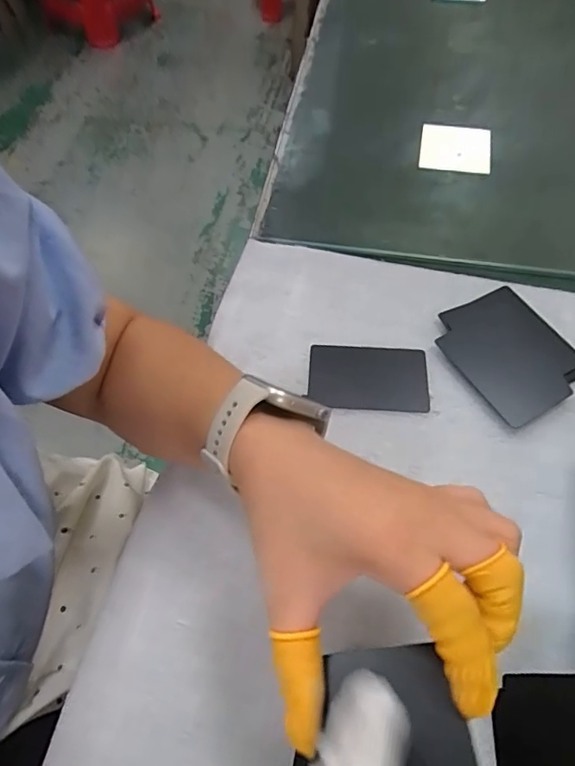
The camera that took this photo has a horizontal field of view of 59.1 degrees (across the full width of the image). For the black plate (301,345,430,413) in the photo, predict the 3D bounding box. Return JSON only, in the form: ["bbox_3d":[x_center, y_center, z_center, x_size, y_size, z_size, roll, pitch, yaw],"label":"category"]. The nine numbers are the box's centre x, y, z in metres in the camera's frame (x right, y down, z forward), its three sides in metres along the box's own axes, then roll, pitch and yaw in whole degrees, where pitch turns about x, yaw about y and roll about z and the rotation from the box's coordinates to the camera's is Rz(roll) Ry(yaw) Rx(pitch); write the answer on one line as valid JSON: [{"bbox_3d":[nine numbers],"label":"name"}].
[{"bbox_3d":[0.058,-0.004,0.368,0.084,0.006,0.053,2,60,5],"label":"black plate"}]

